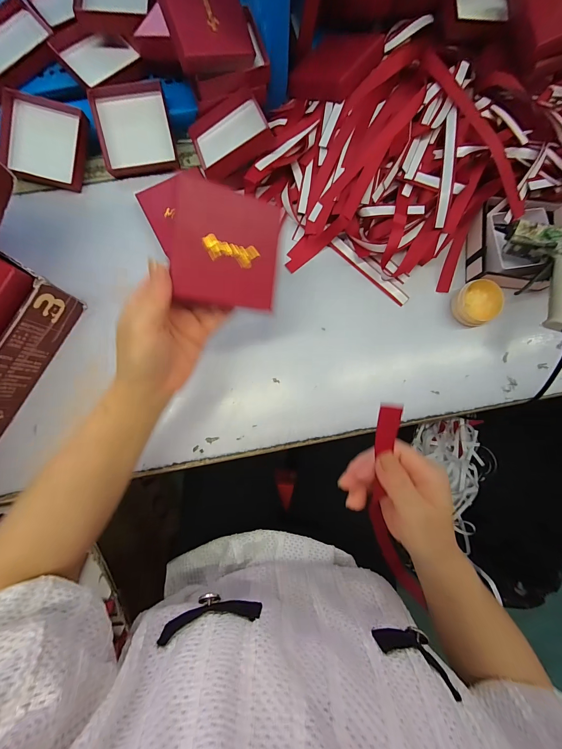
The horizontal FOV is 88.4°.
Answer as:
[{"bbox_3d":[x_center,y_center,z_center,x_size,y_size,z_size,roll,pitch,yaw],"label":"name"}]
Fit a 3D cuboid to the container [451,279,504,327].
[{"bbox_3d":[0.248,-0.090,0.368,0.054,0.027,0.053,0,83,-2],"label":"container"}]

